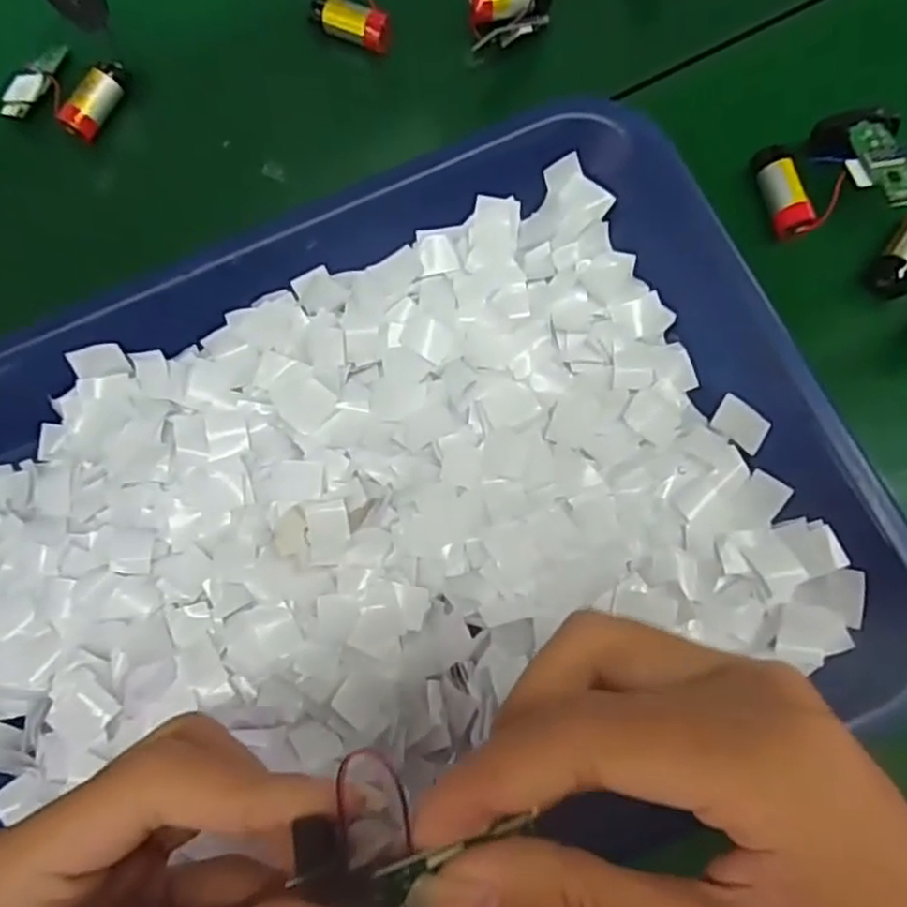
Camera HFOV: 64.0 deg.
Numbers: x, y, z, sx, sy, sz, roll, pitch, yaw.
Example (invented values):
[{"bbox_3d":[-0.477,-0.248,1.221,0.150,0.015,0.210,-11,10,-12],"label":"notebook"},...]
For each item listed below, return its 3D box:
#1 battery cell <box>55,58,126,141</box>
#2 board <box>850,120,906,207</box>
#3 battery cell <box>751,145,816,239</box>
[{"bbox_3d":[-0.160,-0.158,0.324,0.011,0.013,0.037,29,80,7],"label":"battery cell"},{"bbox_3d":[0.166,-0.113,0.279,0.014,0.006,0.047,-4,59,-1],"label":"board"},{"bbox_3d":[0.135,-0.109,0.296,0.014,0.011,0.040,-13,78,-1],"label":"battery cell"}]

